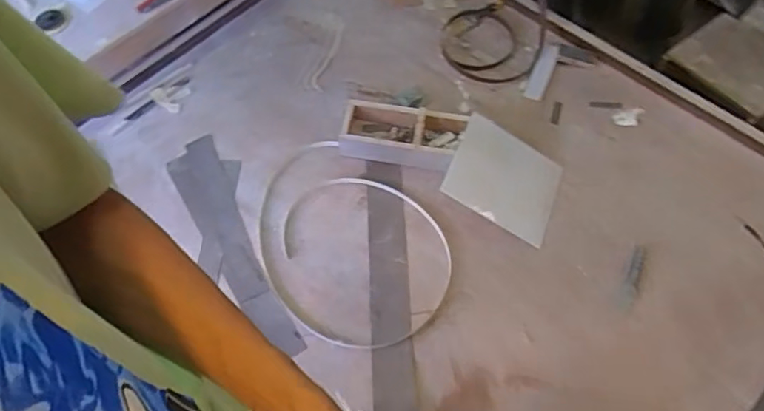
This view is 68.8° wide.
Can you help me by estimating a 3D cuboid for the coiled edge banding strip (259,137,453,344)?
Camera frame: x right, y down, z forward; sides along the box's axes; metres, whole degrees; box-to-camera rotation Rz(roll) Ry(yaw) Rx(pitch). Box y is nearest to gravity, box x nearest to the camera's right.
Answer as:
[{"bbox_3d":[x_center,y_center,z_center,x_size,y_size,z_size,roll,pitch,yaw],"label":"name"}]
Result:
[{"bbox_3d":[-0.098,0.100,1.458,0.583,0.034,0.430,38,69,19],"label":"coiled edge banding strip"}]

